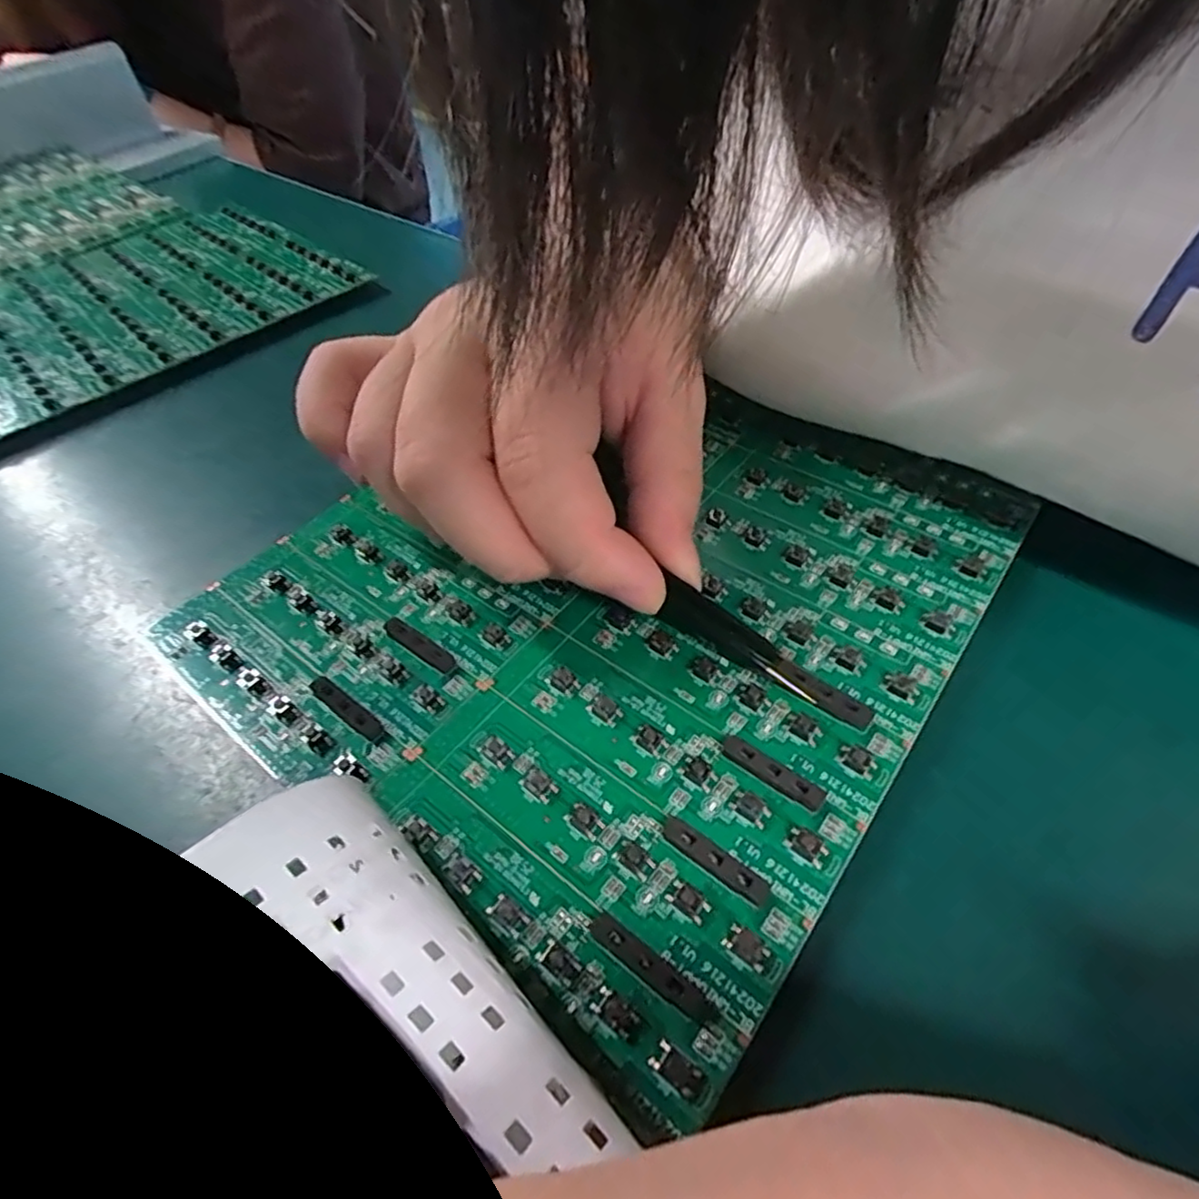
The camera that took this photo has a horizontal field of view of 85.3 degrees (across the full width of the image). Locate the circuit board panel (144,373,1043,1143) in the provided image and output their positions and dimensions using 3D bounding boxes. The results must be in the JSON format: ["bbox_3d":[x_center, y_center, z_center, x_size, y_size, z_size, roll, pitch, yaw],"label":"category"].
[{"bbox_3d":[0.003,-0.007,0.174,0.161,0.008,0.174,29,59,27],"label":"circuit board panel"}]

